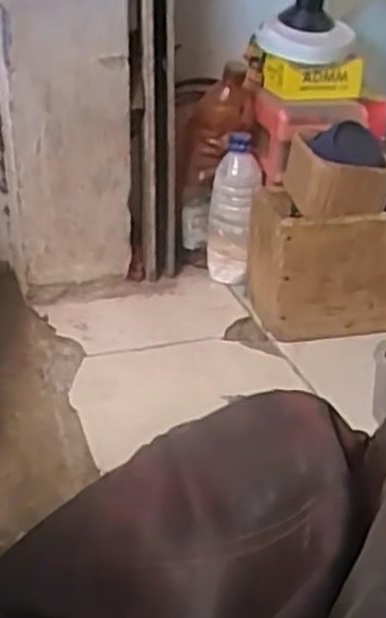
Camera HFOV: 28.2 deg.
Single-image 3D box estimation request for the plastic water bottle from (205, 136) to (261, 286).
[{"bbox_3d":[0.058,-0.137,1.120,0.074,0.209,0.065,4,30,5],"label":"plastic water bottle"}]

